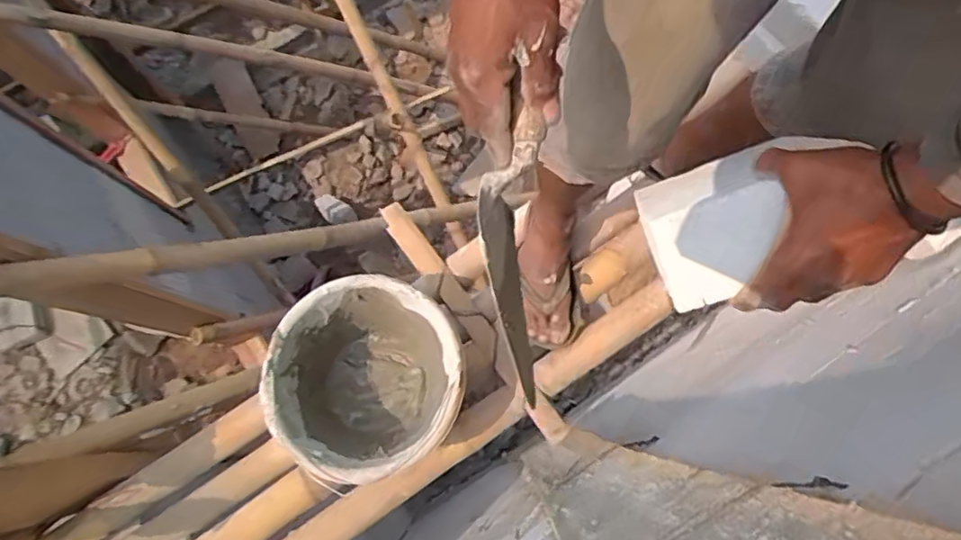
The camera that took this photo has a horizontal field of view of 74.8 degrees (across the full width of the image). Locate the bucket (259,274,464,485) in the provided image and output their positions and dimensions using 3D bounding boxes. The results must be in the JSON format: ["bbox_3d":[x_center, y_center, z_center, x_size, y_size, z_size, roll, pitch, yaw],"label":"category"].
[{"bbox_3d":[-0.152,0.153,0.887,0.246,0.189,0.239,0,77,0],"label":"bucket"}]

